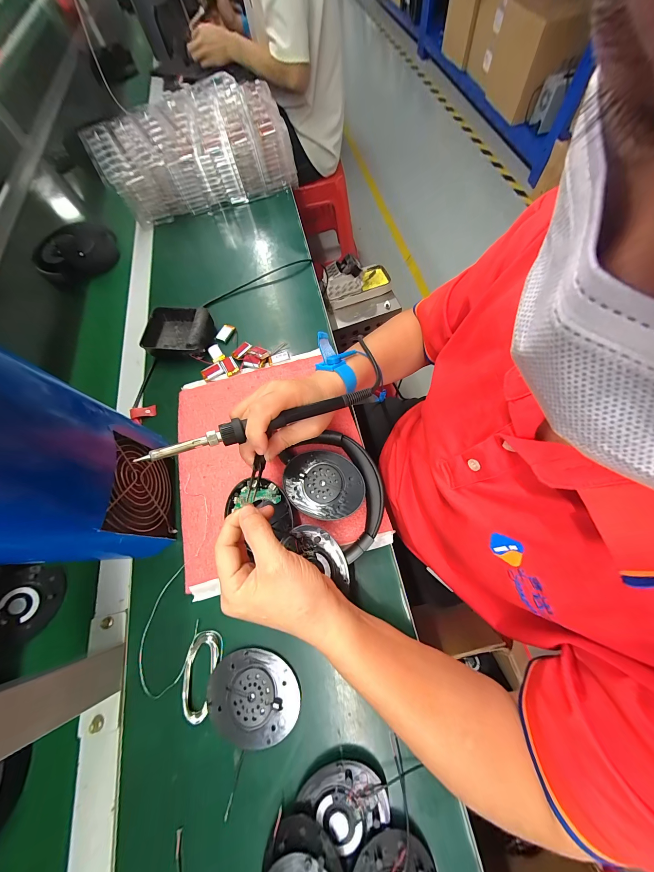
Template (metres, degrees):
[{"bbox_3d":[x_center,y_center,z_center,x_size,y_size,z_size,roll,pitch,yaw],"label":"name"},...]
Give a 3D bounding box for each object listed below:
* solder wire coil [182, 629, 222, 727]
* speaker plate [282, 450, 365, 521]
[{"bbox_3d":[-0.124,0.233,0.277,0.033,0.007,0.069,6,67,5],"label":"solder wire coil"},{"bbox_3d":[-0.004,0.053,0.310,0.084,0.008,0.074,-6,68,5],"label":"speaker plate"}]

